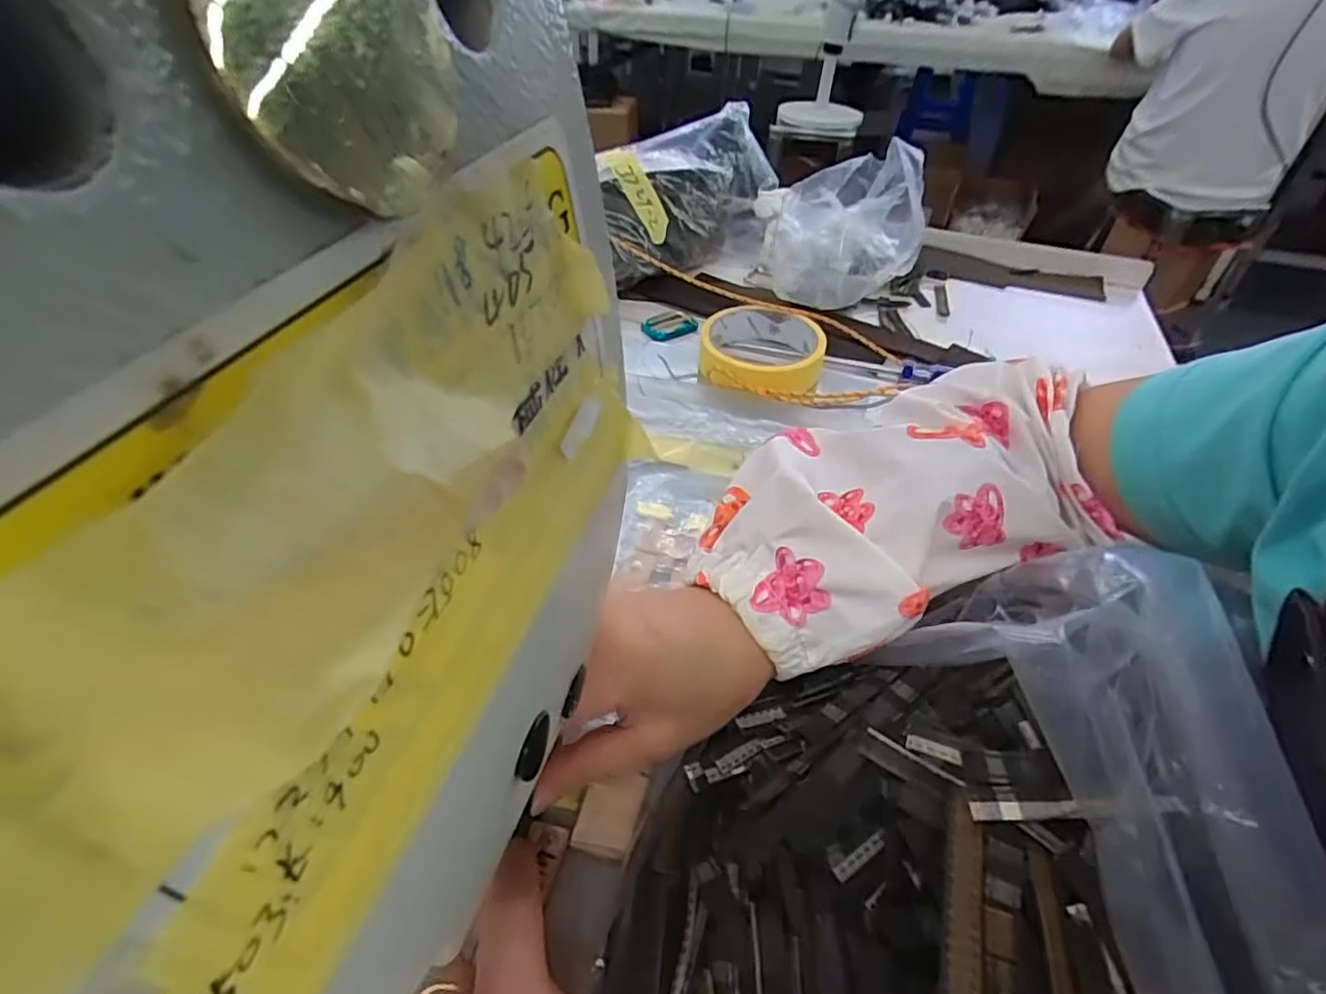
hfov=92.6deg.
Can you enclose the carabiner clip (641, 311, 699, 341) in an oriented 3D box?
[{"bbox_3d":[0.004,-0.141,0.525,0.049,0.005,0.032,-23,49,-24],"label":"carabiner clip"}]

